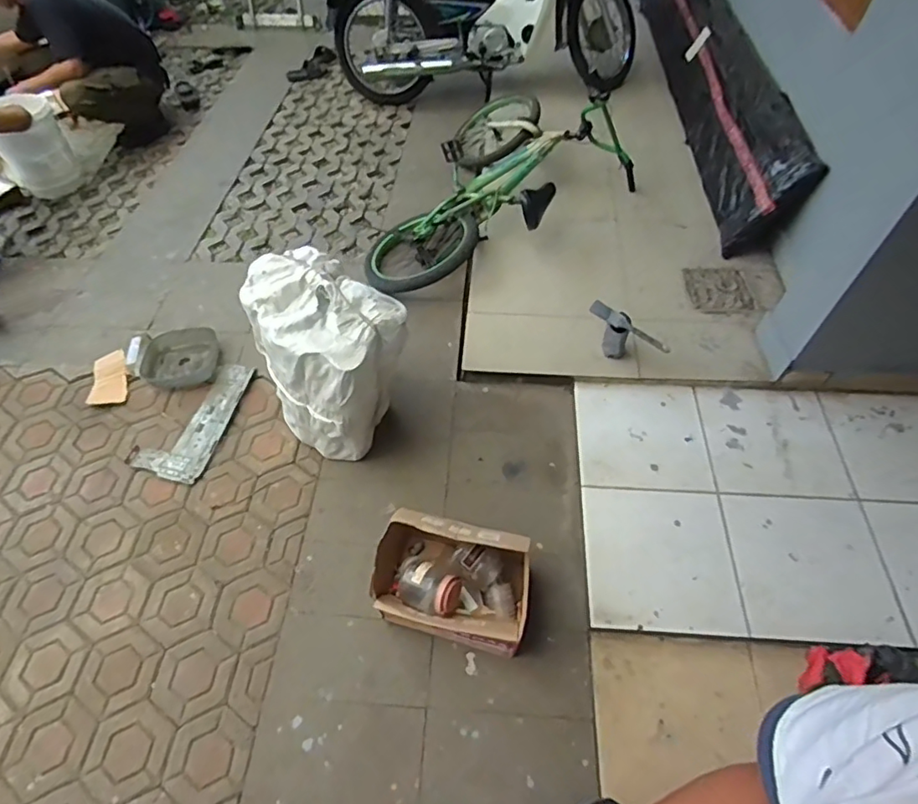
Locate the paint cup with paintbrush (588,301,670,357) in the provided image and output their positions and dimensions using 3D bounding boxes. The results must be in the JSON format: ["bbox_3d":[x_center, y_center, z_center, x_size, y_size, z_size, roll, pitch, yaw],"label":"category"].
[{"bbox_3d":[0.569,-0.223,1.880,0.061,0.192,0.294,-40,62,-23],"label":"paint cup with paintbrush"}]

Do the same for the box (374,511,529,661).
[{"bbox_3d":[-0.014,0.461,1.407,0.404,0.259,0.255,11,56,10],"label":"box"}]

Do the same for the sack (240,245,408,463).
[{"bbox_3d":[-0.395,-0.132,1.629,0.447,0.555,0.320,32,60,22],"label":"sack"}]

